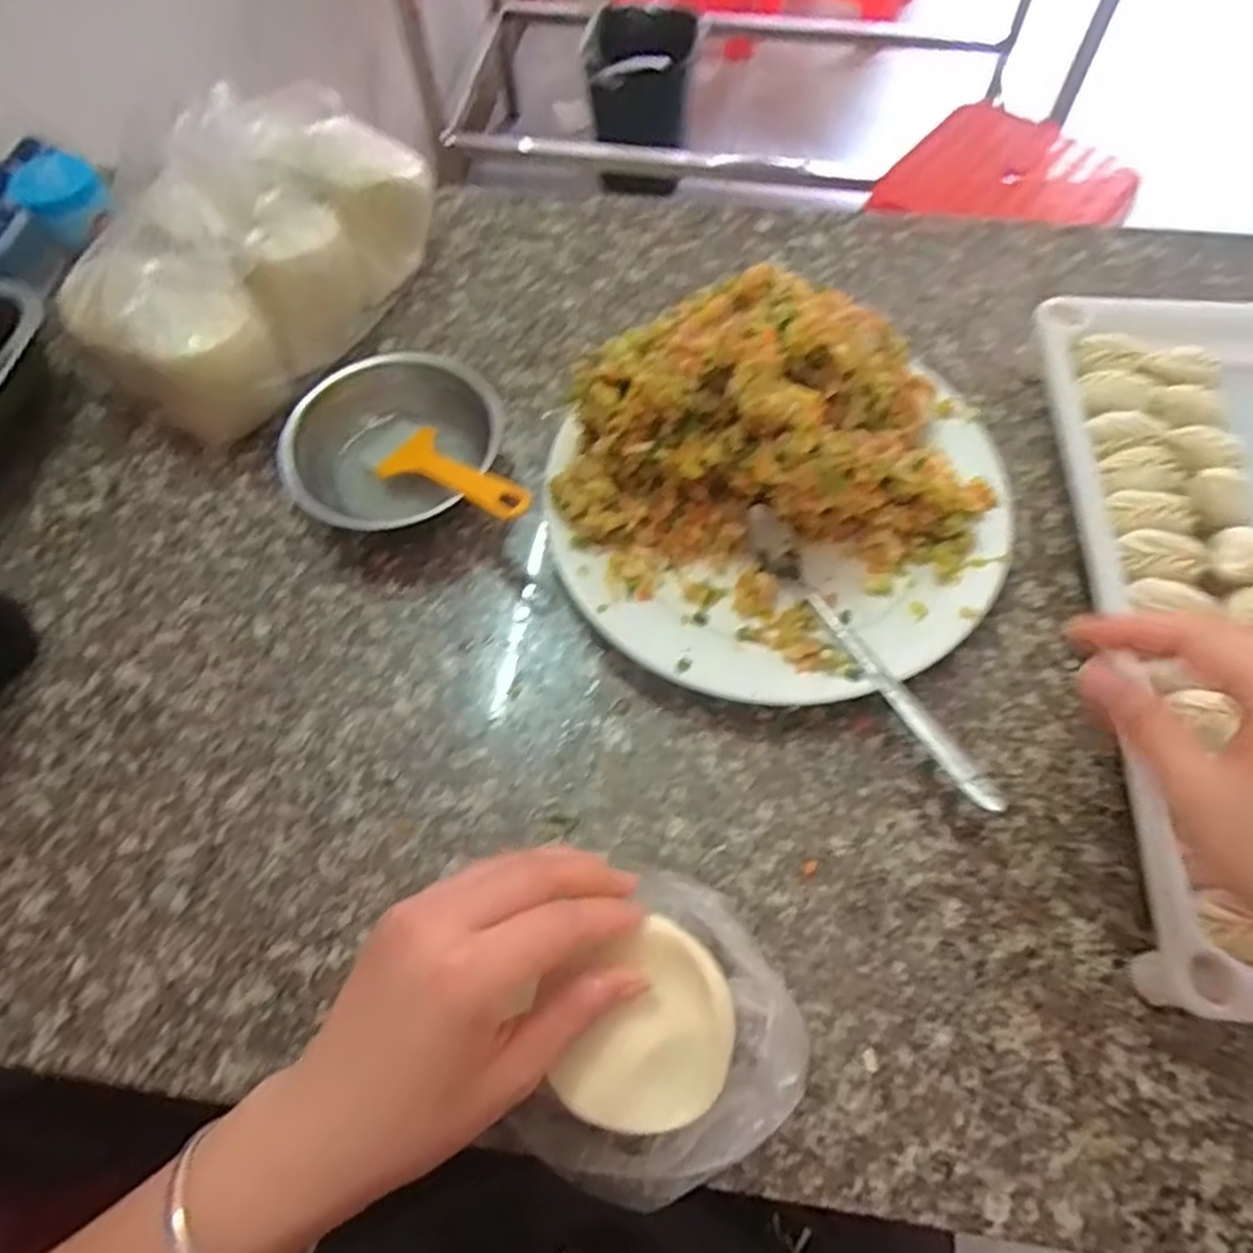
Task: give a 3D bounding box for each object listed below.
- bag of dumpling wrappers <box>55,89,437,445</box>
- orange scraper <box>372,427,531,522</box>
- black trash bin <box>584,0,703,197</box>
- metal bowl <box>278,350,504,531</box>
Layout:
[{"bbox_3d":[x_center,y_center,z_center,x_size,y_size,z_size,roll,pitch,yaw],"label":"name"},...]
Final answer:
[{"bbox_3d":[-0.225,-0.232,0.478,0.105,0.121,0.214,28,68,14],"label":"bag of dumpling wrappers"},{"bbox_3d":[-0.095,-0.085,0.430,0.112,0.013,0.037,28,66,33],"label":"orange scraper"},{"bbox_3d":[0.034,-1.068,1.584,0.206,0.280,0.235,1,64,2],"label":"black trash bin"},{"bbox_3d":[-0.134,-0.099,0.447,0.118,0.056,0.100,9,64,6],"label":"metal bowl"}]

